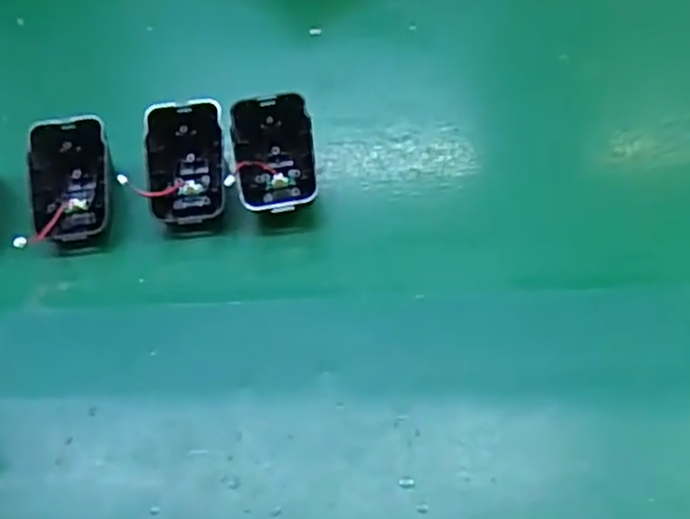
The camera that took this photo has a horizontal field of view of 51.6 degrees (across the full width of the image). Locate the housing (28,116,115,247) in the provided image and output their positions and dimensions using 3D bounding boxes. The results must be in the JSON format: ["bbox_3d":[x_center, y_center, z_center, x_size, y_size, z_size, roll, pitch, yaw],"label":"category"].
[{"bbox_3d":[-0.152,-0.043,0.401,0.046,0.040,0.061,-8,55,0],"label":"housing"}]

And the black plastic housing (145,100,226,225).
[{"bbox_3d":[-0.089,-0.053,0.404,0.043,0.041,0.061,-4,55,2],"label":"black plastic housing"}]

